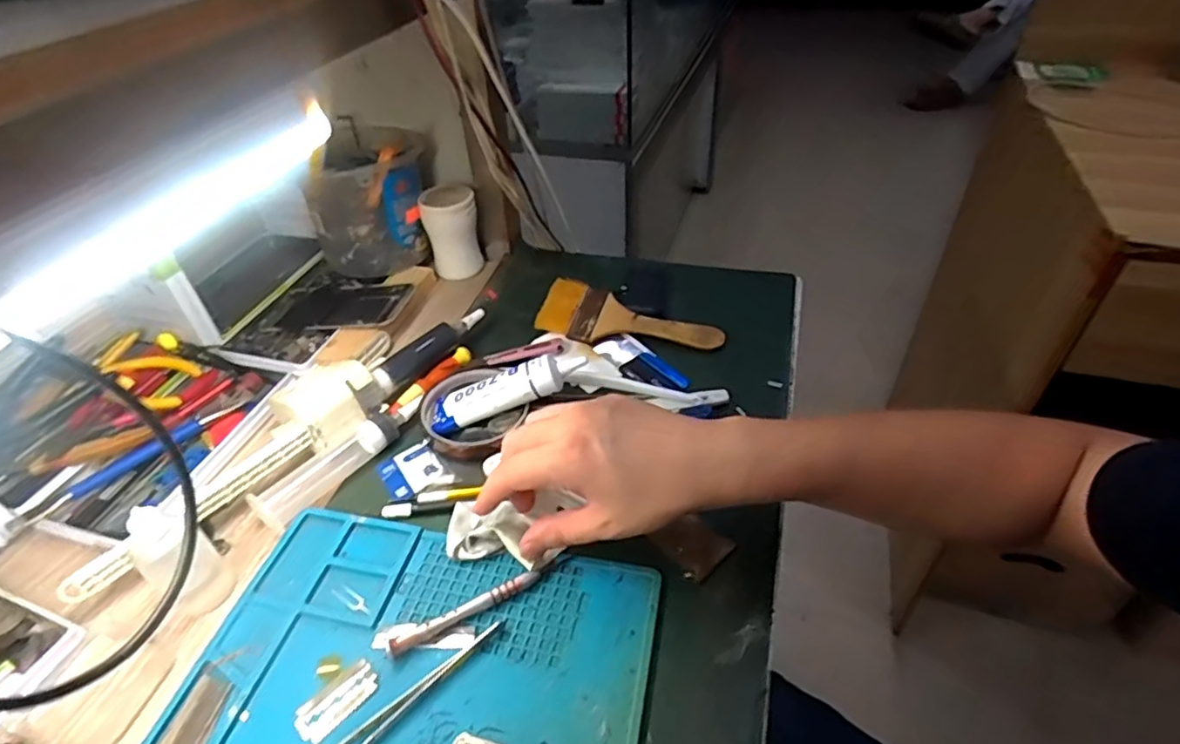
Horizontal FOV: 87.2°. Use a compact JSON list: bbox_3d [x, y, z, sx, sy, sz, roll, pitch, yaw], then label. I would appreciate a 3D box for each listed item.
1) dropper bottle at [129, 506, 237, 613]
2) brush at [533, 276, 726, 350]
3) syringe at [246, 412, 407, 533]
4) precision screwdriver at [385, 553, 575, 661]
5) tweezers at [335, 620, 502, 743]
[{"bbox_3d":[-0.244,0.105,0.364,0.028,0.073,0.035,27,49,30],"label":"dropper bottle"},{"bbox_3d":[0.032,-0.039,0.550,0.160,0.014,0.061,23,62,17],"label":"brush"},{"bbox_3d":[-0.185,0.065,0.444,0.030,0.021,0.114,24,48,28],"label":"syringe"},{"bbox_3d":[-0.062,0.135,0.364,0.112,0.009,0.010,-23,44,-21],"label":"precision screwdriver"},{"bbox_3d":[-0.104,0.176,0.326,0.016,0.004,0.130,31,51,33],"label":"tweezers"}]

